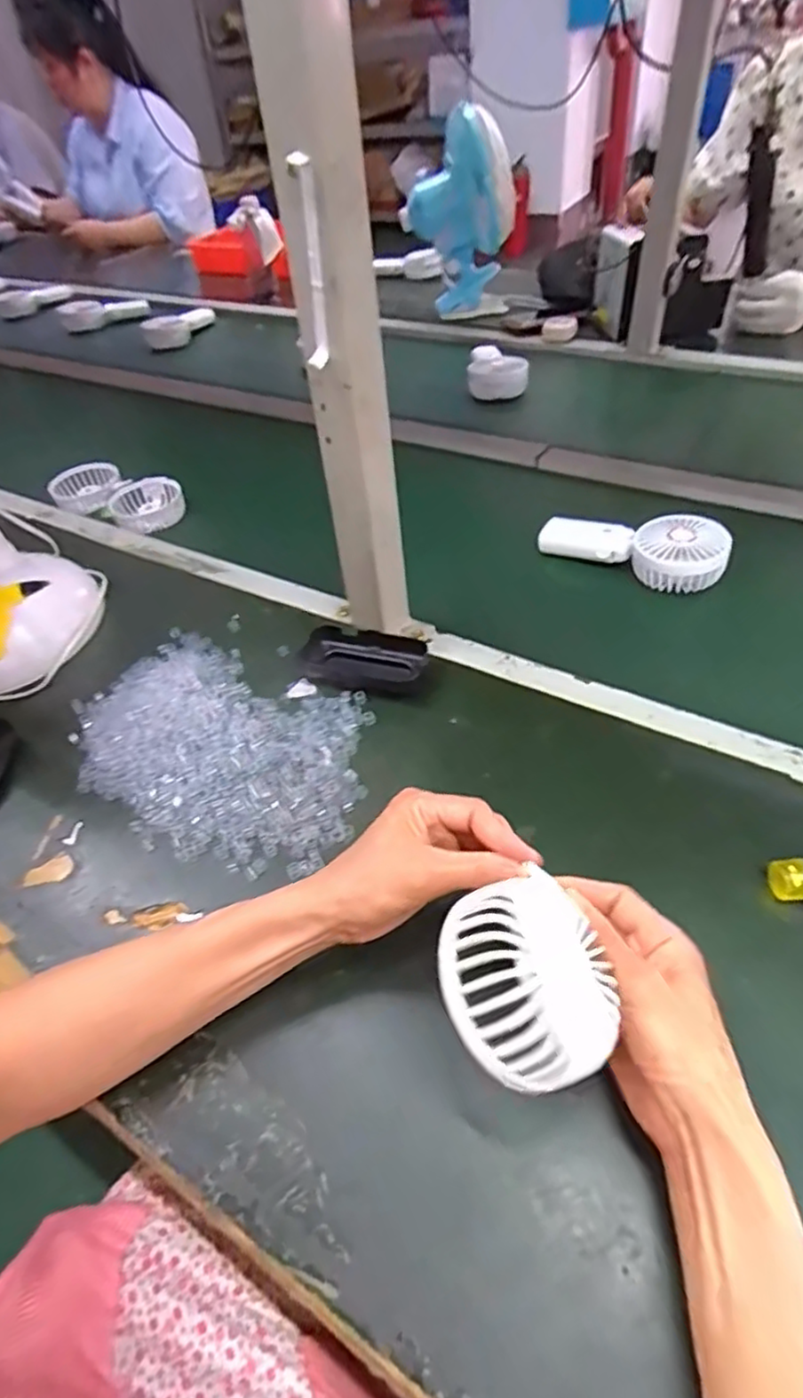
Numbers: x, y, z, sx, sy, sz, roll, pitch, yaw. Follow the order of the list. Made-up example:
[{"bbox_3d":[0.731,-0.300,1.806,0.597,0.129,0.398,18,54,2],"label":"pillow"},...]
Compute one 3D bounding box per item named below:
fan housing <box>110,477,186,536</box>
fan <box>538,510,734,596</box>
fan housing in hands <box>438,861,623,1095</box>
[{"bbox_3d":[-0.321,-0.246,0.853,0.085,0.037,0.079,-28,49,-18],"label":"fan housing"},{"bbox_3d":[0.238,-0.158,0.689,0.179,0.054,0.065,21,52,25],"label":"fan"},{"bbox_3d":[0.059,0.135,0.324,0.071,0.034,0.086,-23,71,7],"label":"fan housing in hands"}]

